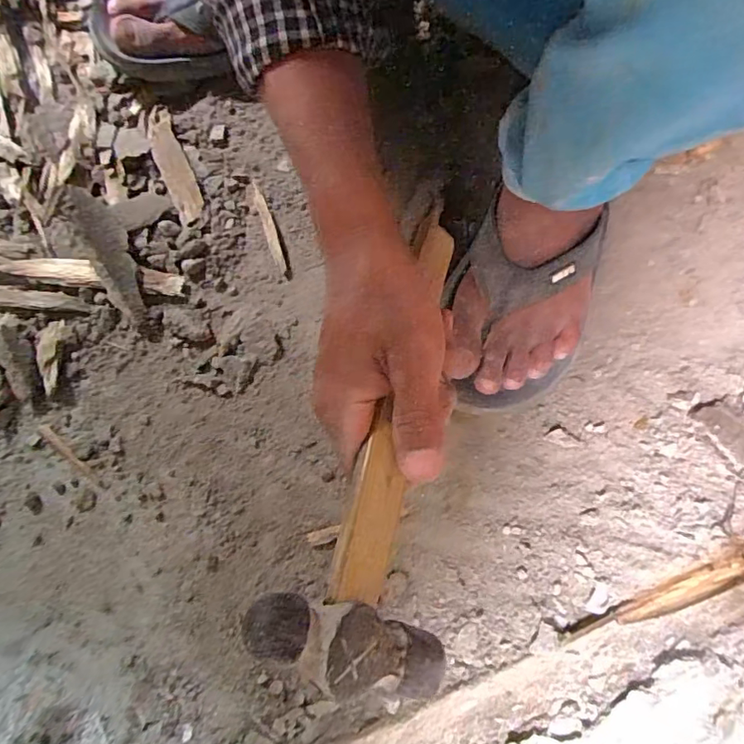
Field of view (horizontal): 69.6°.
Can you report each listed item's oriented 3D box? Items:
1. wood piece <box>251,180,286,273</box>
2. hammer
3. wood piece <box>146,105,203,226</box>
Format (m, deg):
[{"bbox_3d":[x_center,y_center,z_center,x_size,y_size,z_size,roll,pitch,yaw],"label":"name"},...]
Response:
[{"bbox_3d":[-0.089,-0.126,0.460,0.009,0.006,0.086,-19,77,-3],"label":"wood piece"},{"bbox_3d":[0.015,0.022,0.273,0.080,0.040,0.247,12,64,4],"label":"hammer"},{"bbox_3d":[-0.176,-0.184,0.470,0.025,0.010,0.115,-23,77,-4],"label":"wood piece"}]

